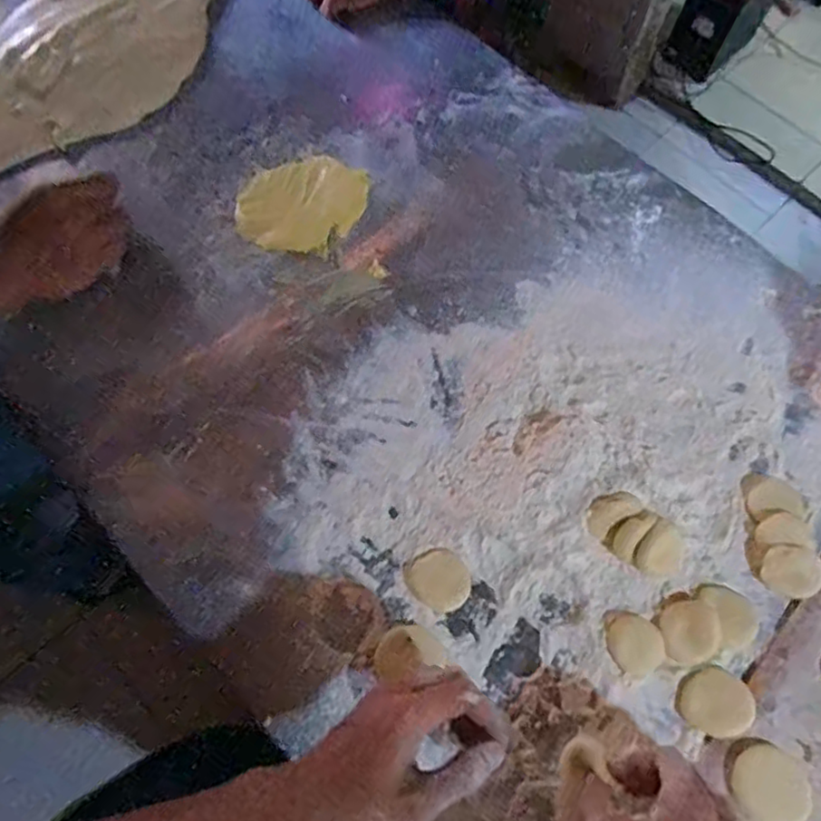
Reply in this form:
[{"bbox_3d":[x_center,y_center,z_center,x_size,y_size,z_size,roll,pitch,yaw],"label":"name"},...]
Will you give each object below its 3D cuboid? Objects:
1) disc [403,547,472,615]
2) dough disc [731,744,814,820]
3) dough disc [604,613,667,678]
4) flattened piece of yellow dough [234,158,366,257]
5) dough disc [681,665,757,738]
[{"bbox_3d":[0.023,0.131,0.492,0.050,0.004,0.043,42,71,15],"label":"disc"},{"bbox_3d":[0.252,0.263,0.442,0.051,0.007,0.052,1,66,-2],"label":"dough disc"},{"bbox_3d":[0.170,0.176,0.477,0.041,0.006,0.043,1,66,-2],"label":"dough disc"},{"bbox_3d":[-0.108,-0.207,0.626,0.112,0.010,0.129,32,69,11],"label":"flattened piece of yellow dough"},{"bbox_3d":[0.226,0.214,0.463,0.048,0.006,0.045,1,66,-2],"label":"dough disc"}]

